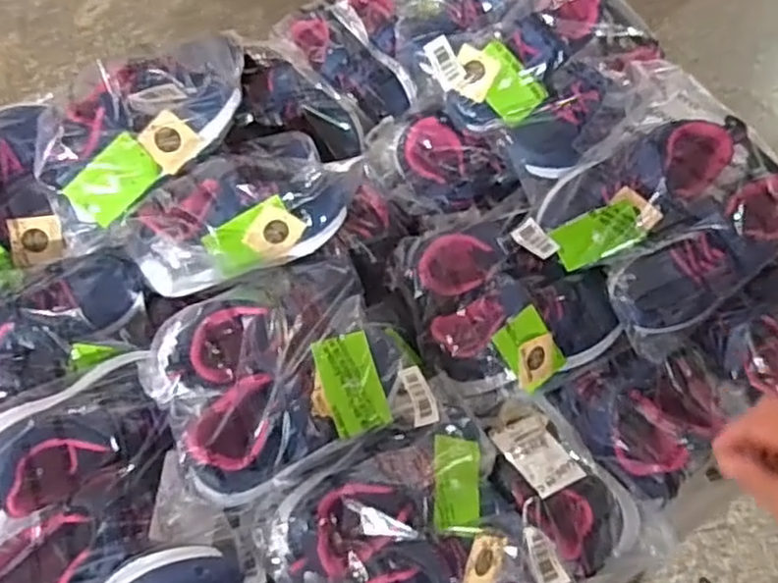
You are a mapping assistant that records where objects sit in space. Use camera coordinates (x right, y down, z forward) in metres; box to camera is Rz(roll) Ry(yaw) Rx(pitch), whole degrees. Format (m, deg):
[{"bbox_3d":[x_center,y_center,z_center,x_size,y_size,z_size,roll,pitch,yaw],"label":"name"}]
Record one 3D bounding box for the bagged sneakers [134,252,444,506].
[{"bbox_3d":[-0.087,0.061,0.622,0.216,0.132,0.190,-22,69,-8],"label":"bagged sneakers"}]

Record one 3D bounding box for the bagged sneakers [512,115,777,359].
[{"bbox_3d":[0.254,-0.065,0.666,0.187,0.092,0.193,42,74,17],"label":"bagged sneakers"}]

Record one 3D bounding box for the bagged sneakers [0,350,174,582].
[{"bbox_3d":[-0.244,0.145,0.542,0.146,0.078,0.189,-19,68,-7],"label":"bagged sneakers"}]

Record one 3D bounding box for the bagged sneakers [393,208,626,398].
[{"bbox_3d":[0.106,-0.002,0.694,0.175,0.071,0.193,-24,69,-9],"label":"bagged sneakers"}]

